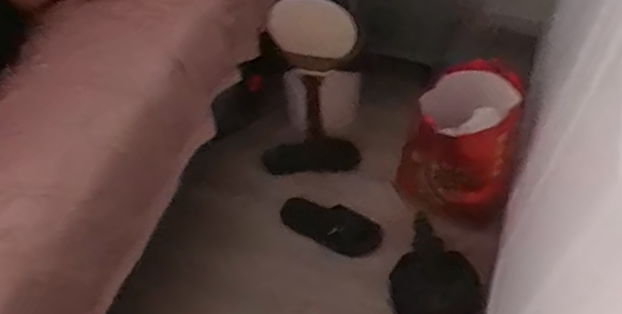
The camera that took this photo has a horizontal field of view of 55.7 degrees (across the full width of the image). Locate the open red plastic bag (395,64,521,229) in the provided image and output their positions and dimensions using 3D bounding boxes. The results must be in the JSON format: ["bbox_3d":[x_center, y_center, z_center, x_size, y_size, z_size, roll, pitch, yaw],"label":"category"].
[{"bbox_3d":[0.392,-0.039,1.526,0.260,0.356,0.228,17,56,14],"label":"open red plastic bag"}]

